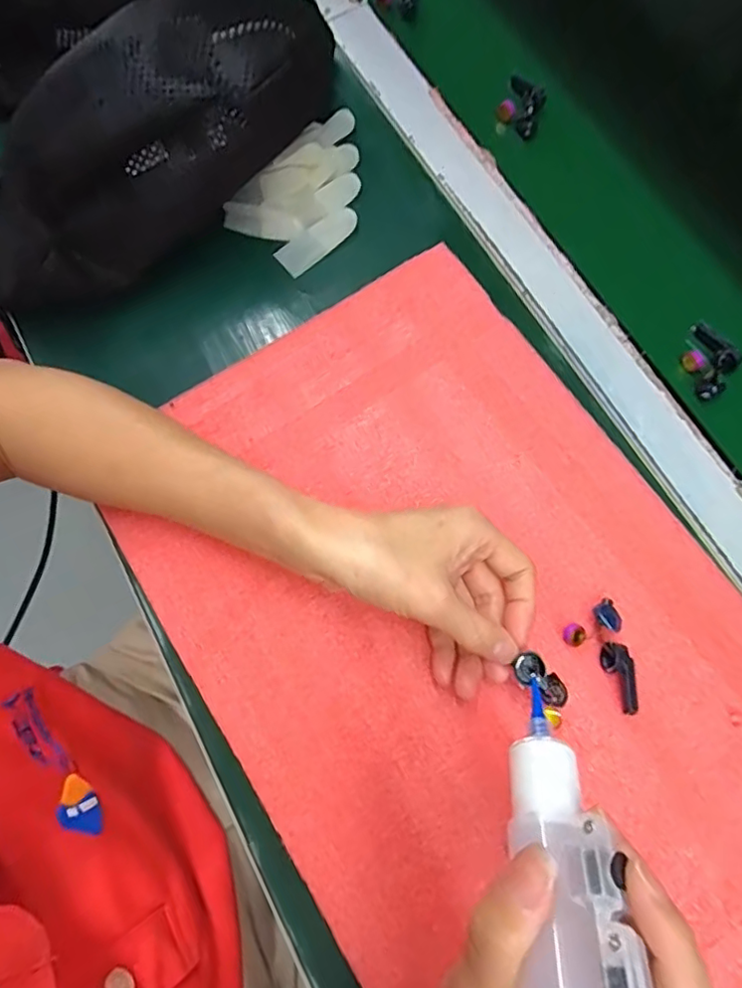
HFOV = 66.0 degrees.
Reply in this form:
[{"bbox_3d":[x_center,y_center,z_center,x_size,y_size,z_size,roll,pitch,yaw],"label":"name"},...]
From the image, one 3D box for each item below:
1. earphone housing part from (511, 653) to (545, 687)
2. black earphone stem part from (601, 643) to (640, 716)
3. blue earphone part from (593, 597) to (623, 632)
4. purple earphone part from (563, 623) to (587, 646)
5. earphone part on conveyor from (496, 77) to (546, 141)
[{"bbox_3d":[0.076,0.084,0.274,0.014,0.005,0.013,-31,76,-7],"label":"earphone housing part"},{"bbox_3d":[0.129,0.093,0.292,0.013,0.010,0.034,-18,75,-4],"label":"black earphone stem part"},{"bbox_3d":[0.125,0.064,0.298,0.013,0.011,0.015,-41,77,-9],"label":"blue earphone part"},{"bbox_3d":[0.106,0.074,0.298,0.011,0.009,0.011,0,74,1],"label":"purple earphone part"},{"bbox_3d":[0.108,-0.275,0.405,0.030,0.015,0.038,24,76,8],"label":"earphone part on conveyor"}]

